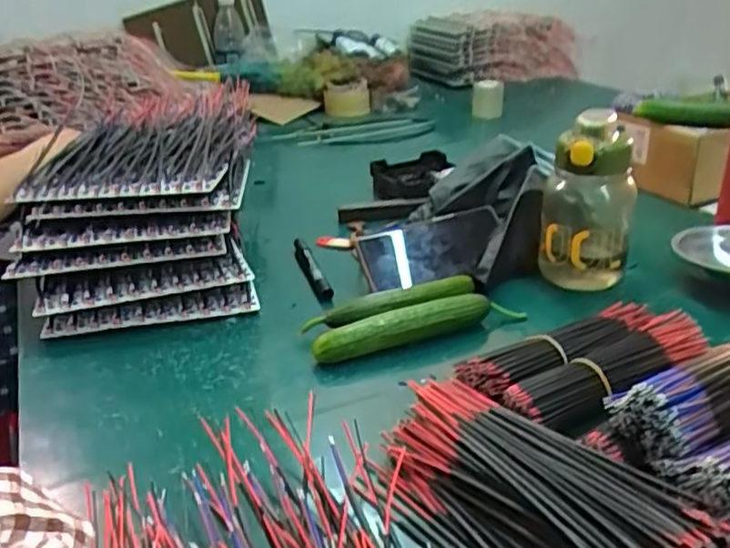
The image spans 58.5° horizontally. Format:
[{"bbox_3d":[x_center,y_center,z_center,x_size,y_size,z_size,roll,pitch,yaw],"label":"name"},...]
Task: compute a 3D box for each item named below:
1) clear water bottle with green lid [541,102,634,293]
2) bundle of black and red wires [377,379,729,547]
[{"bbox_3d":[0.223,-0.071,0.656,0.083,0.178,0.076,6,29,15],"label":"clear water bottle with green lid"},{"bbox_3d":[0.099,0.136,0.381,0.116,0.043,0.215,-23,33,-38],"label":"bundle of black and red wires"}]

